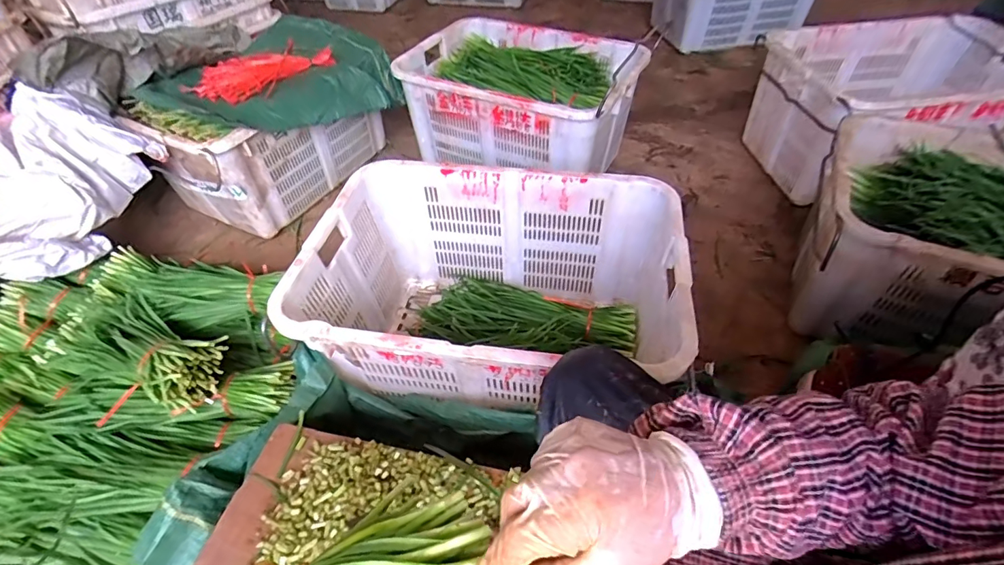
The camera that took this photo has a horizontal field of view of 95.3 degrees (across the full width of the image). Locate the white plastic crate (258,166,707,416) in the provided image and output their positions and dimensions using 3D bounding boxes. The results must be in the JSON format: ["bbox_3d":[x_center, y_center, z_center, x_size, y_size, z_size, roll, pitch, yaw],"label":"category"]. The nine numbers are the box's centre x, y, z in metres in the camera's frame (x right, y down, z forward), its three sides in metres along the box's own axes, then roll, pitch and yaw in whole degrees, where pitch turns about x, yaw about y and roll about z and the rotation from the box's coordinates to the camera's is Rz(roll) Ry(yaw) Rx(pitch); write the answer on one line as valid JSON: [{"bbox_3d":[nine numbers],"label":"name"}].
[{"bbox_3d":[-0.015,0.050,0.947,0.671,0.356,0.470,8,49,10],"label":"white plastic crate"}]

